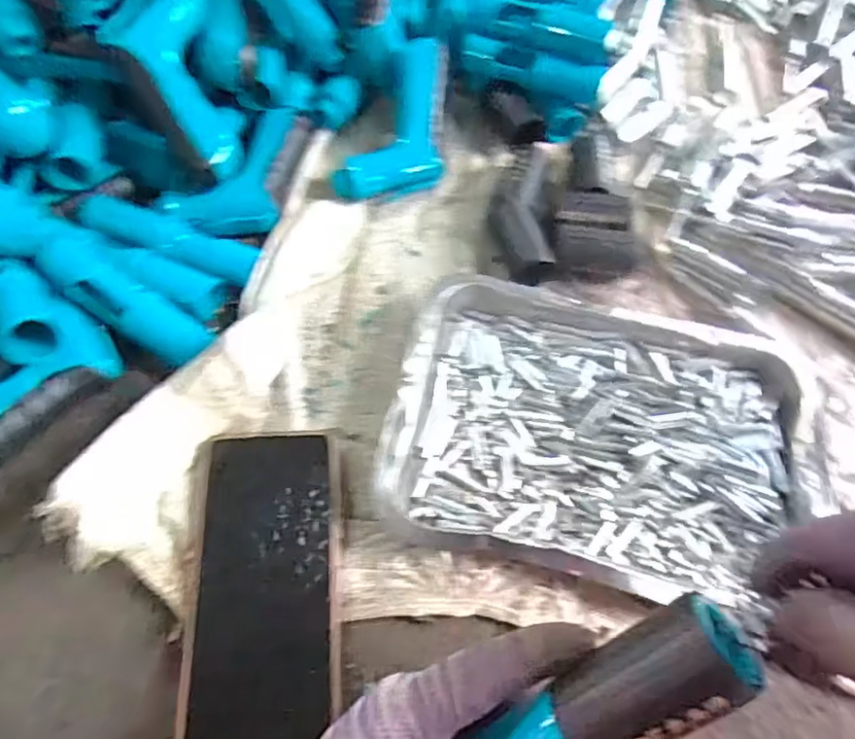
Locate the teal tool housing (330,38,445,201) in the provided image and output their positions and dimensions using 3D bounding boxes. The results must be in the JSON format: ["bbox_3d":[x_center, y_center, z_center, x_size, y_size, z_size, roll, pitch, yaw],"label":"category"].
[{"bbox_3d":[-0.015,-0.188,0.476,0.070,0.039,0.137,23,90,10],"label":"teal tool housing"}]

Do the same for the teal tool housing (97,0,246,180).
[{"bbox_3d":[-0.171,-0.202,0.418,0.071,0.033,0.143,-18,91,-14],"label":"teal tool housing"}]

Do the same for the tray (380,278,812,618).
[{"bbox_3d":[0.103,0.038,0.369,0.236,0.030,0.171,14,60,3],"label":"tray"}]

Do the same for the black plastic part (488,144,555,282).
[{"bbox_3d":[0.070,-0.115,0.459,0.041,0.025,0.118,5,60,-2],"label":"black plastic part"}]

